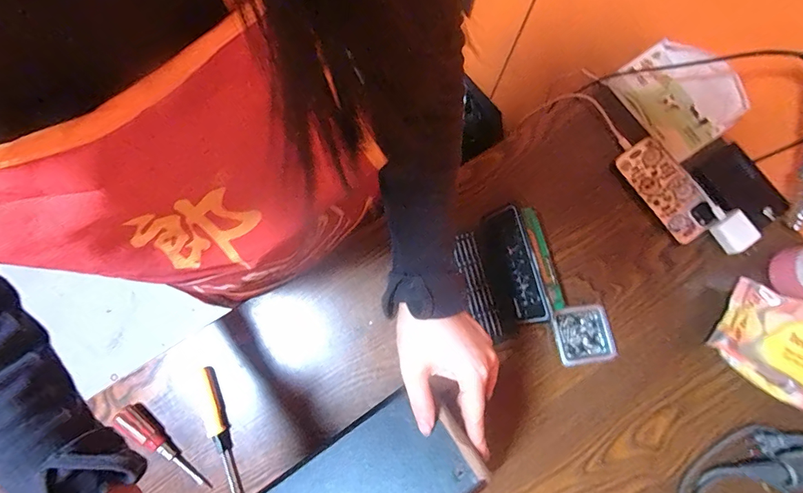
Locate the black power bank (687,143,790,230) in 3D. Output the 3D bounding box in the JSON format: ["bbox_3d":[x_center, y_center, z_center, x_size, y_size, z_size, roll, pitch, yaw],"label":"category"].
[{"bbox_3d":[0.435,-0.074,0.521,0.077,0.017,0.105,-32,81,-5],"label":"black power bank"}]

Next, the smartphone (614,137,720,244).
[{"bbox_3d":[0.348,-0.075,0.533,0.060,0.010,0.140,-36,81,12],"label":"smartphone"}]

